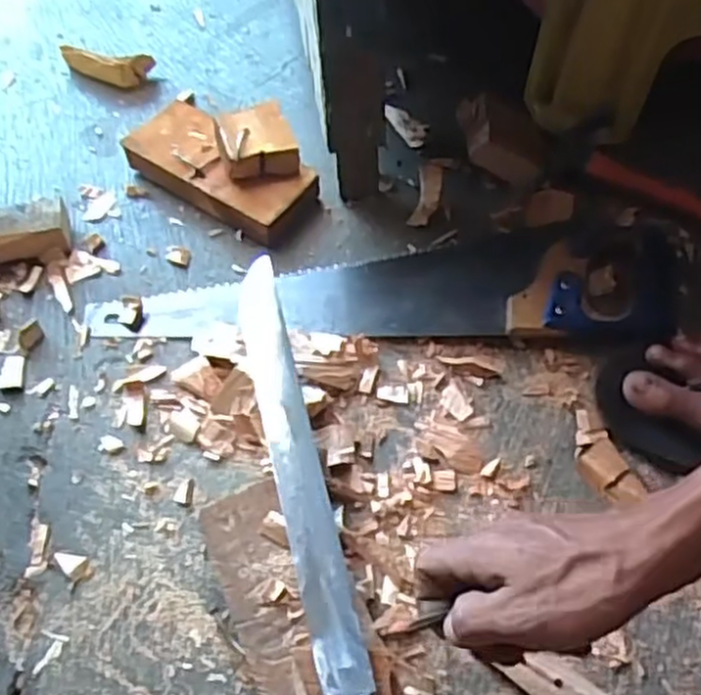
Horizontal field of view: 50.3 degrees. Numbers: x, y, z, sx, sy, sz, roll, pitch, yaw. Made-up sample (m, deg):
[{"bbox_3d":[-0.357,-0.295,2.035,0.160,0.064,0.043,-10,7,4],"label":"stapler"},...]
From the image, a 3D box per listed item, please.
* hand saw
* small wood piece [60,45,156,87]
[{"bbox_3d":[0.034,-0.053,0.641,0.494,0.025,0.116,-2,59,-1],"label":"hand saw"},{"bbox_3d":[-0.259,-0.300,0.794,0.096,0.027,0.027,8,59,5],"label":"small wood piece"}]

